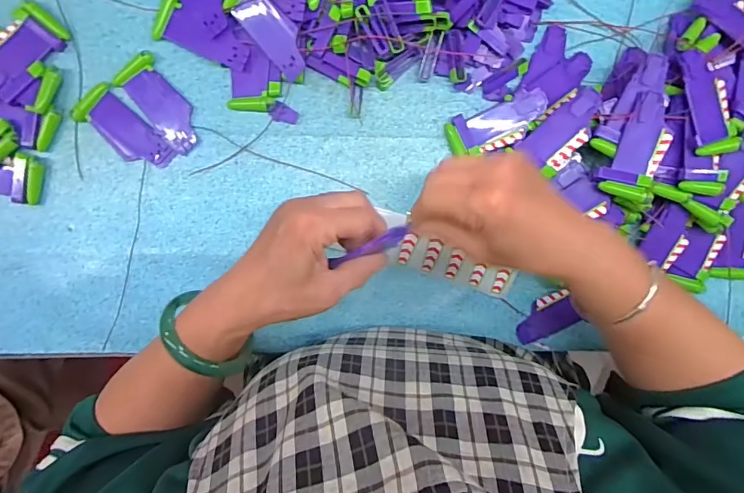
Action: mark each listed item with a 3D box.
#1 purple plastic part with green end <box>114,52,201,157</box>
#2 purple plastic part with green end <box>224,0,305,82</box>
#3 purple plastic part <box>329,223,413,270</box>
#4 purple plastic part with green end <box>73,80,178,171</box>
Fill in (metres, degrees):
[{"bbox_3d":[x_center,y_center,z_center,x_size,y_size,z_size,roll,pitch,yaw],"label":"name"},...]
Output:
[{"bbox_3d":[-0.191,-0.129,0.406,0.039,0.008,0.089,-39,96,1],"label":"purple plastic part with green end"},{"bbox_3d":[-0.089,-0.190,0.387,0.034,0.010,0.087,-38,96,1],"label":"purple plastic part with green end"},{"bbox_3d":[0.000,0.000,0.305,0.058,0.015,0.011,-24,96,5],"label":"purple plastic part"},{"bbox_3d":[-0.227,-0.106,0.407,0.092,0.004,0.039,42,92,-6],"label":"purple plastic part with green end"}]

